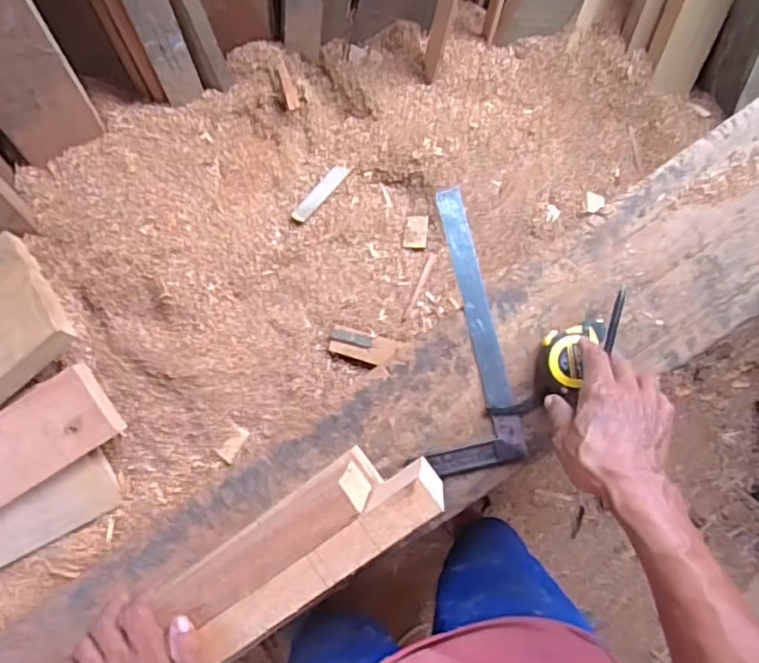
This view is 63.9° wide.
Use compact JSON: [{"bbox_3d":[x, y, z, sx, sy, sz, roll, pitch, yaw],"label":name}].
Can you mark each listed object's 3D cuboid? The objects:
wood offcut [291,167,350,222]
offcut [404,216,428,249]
[{"bbox_3d":[-0.085,-0.202,0.886,0.022,0.008,0.113,39,74,2],"label":"wood offcut"},{"bbox_3d":[0.056,-0.151,0.922,0.034,0.010,0.049,5,94,5],"label":"offcut"}]

